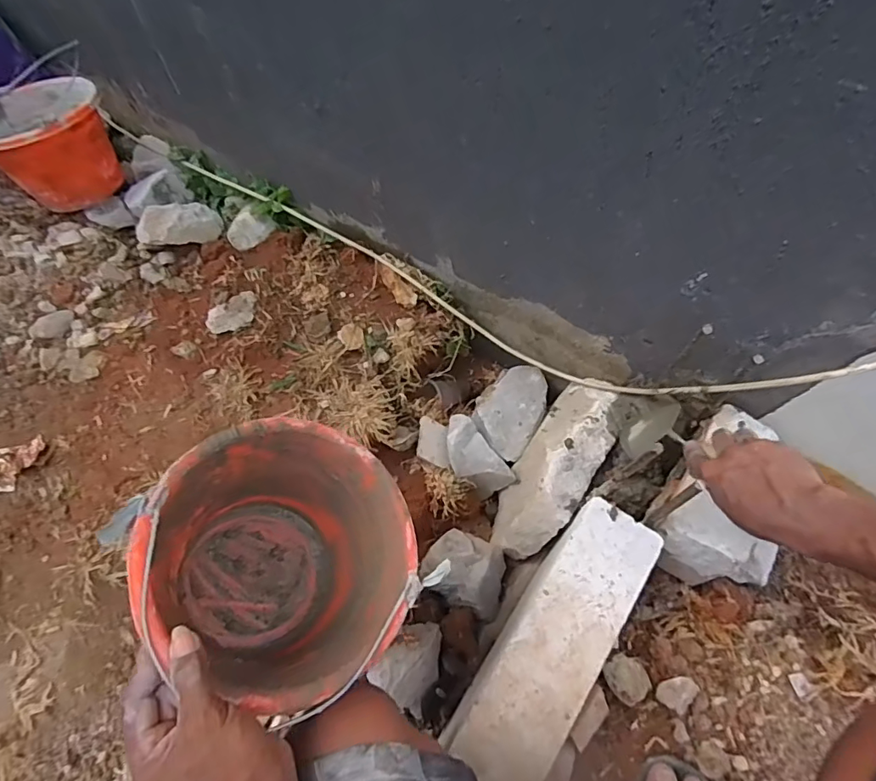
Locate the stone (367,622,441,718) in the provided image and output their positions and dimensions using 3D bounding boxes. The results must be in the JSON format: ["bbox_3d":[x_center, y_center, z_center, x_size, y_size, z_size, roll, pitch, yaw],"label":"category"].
[{"bbox_3d":[-0.034,0.377,0.715,0.092,0.064,0.107,32,70,16],"label":"stone"}]

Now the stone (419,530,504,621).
[{"bbox_3d":[0.044,0.278,0.794,0.126,0.060,0.108,23,68,12],"label":"stone"}]

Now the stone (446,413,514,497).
[{"bbox_3d":[0.055,0.106,0.845,0.079,0.049,0.149,-33,68,-13],"label":"stone"}]

